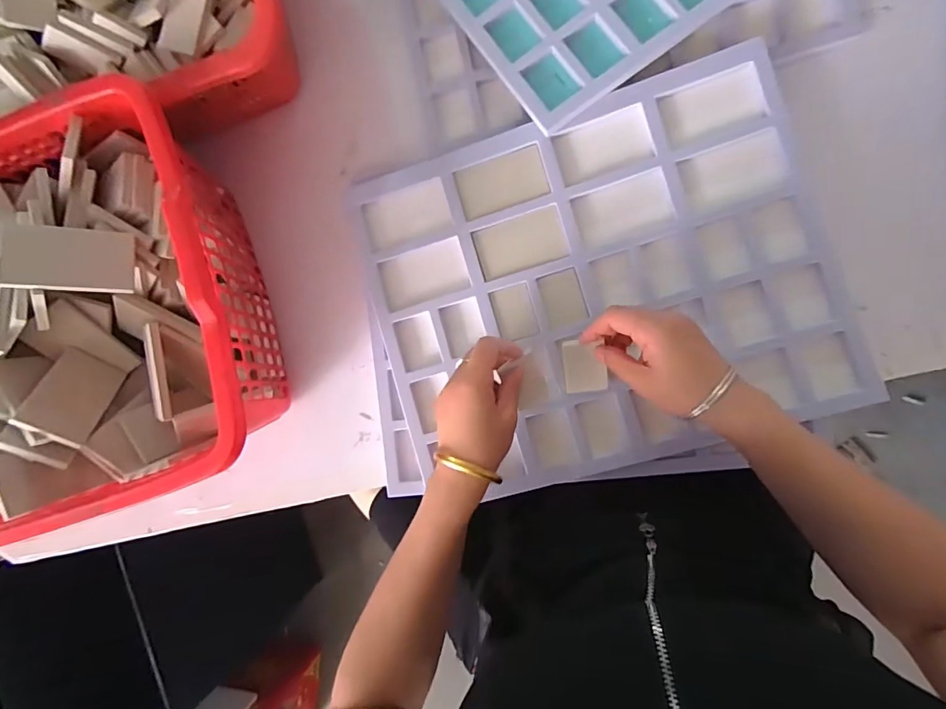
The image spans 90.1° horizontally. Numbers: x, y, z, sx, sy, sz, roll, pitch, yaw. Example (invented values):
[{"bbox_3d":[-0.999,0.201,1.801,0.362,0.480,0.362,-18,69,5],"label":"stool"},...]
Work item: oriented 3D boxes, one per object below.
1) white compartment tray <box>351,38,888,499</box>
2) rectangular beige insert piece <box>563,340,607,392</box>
[{"bbox_3d":[0.118,-0.067,0.456,0.412,0.022,0.344,-17,88,9],"label":"white compartment tray"},{"bbox_3d":[0.106,0.012,0.445,0.038,0.005,0.056,-6,114,11],"label":"rectangular beige insert piece"}]

